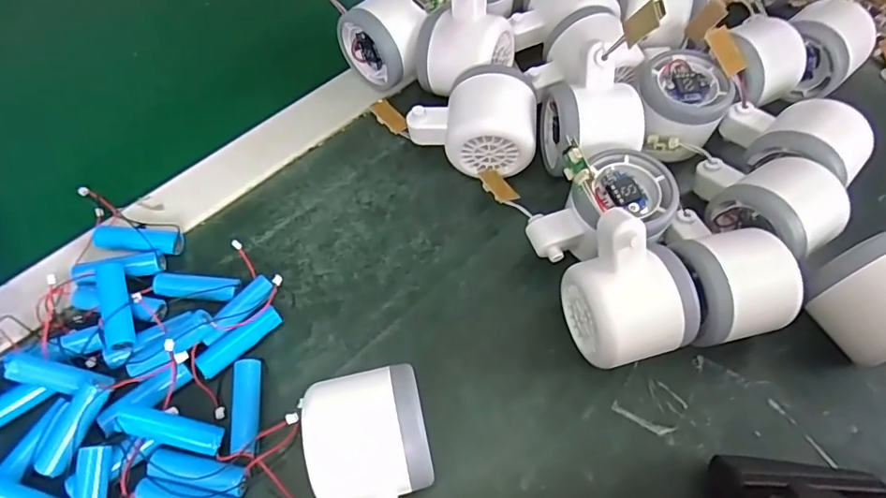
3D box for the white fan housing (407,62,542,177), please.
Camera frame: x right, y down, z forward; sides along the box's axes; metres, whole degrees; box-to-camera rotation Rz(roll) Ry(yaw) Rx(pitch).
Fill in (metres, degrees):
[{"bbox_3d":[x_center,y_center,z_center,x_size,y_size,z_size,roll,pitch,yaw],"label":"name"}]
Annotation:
[{"bbox_3d":[0.020,-0.085,0.361,0.081,0.058,0.057,6,62,2],"label":"white fan housing"}]

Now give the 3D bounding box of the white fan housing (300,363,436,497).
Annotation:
[{"bbox_3d":[-0.033,0.103,0.259,0.054,0.059,0.078,-12,62,-7],"label":"white fan housing"}]

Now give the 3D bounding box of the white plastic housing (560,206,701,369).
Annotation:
[{"bbox_3d":[0.099,0.026,0.292,0.056,0.078,0.067,-11,62,-7],"label":"white plastic housing"}]

